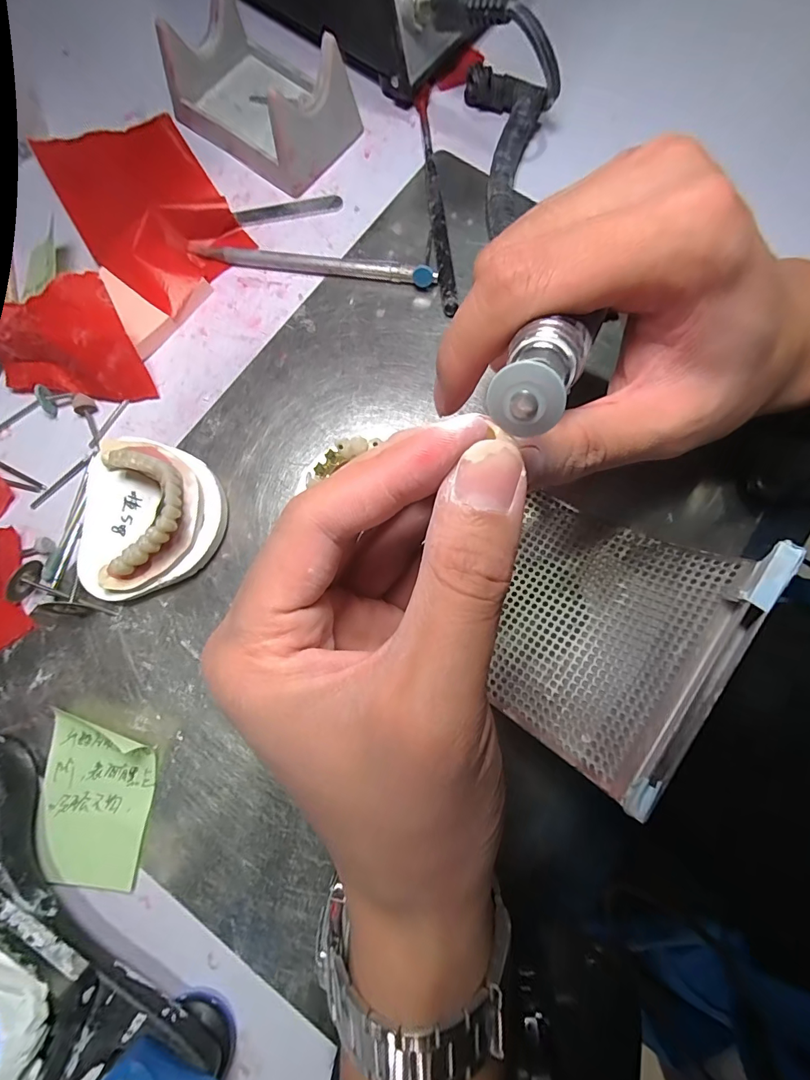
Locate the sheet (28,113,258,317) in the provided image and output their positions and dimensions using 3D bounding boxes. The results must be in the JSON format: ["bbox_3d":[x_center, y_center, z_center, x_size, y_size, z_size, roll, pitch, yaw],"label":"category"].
[{"bbox_3d":[-0.150,-0.197,0.249,0.079,0.020,0.135,-33,80,-5],"label":"sheet"}]

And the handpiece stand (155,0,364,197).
[{"bbox_3d":[-0.081,-0.258,0.247,0.100,0.043,0.062,37,82,8],"label":"handpiece stand"}]

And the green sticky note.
[{"bbox_3d":[-0.141,0.117,0.194,0.051,0.004,0.065,6,79,3],"label":"green sticky note"}]

